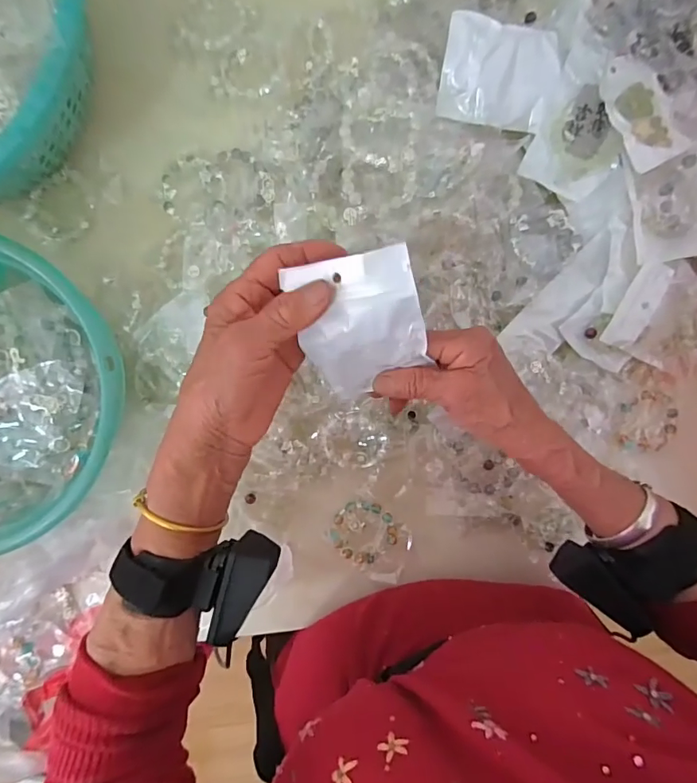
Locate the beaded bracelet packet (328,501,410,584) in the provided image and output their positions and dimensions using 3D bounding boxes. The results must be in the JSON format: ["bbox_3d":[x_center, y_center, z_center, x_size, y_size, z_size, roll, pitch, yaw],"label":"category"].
[{"bbox_3d":[0.023,0.140,0.432,0.079,0.014,0.058,38,90,-2],"label":"beaded bracelet packet"}]

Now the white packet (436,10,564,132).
[{"bbox_3d":[0.125,-0.263,0.380,0.093,0.007,0.074,9,107,-3],"label":"white packet"}]

